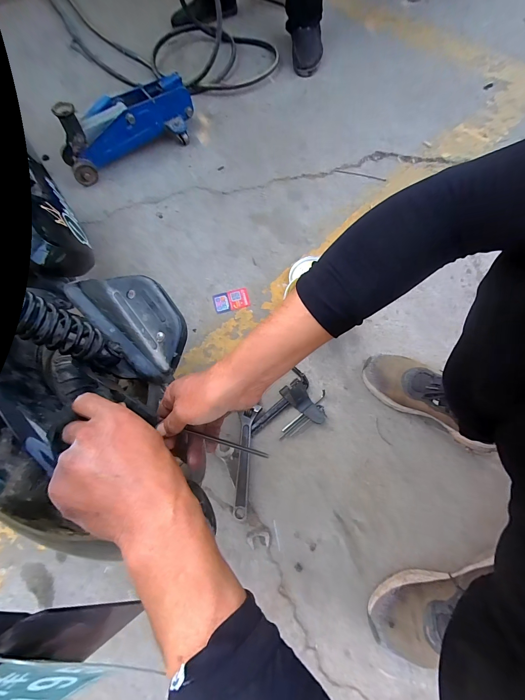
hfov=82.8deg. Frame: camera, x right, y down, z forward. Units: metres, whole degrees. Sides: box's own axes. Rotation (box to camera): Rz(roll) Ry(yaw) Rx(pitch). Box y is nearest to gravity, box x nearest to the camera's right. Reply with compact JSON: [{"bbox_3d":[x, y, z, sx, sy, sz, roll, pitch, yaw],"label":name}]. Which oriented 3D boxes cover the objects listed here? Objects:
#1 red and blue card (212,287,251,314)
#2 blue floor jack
[{"bbox_3d":[-0.076,-0.122,0.727,0.087,0.004,0.054,-15,69,-4],"label":"red and blue card"},{"bbox_3d":[-0.380,-0.628,0.841,0.395,0.158,0.114,-27,66,-7],"label":"blue floor jack"}]

